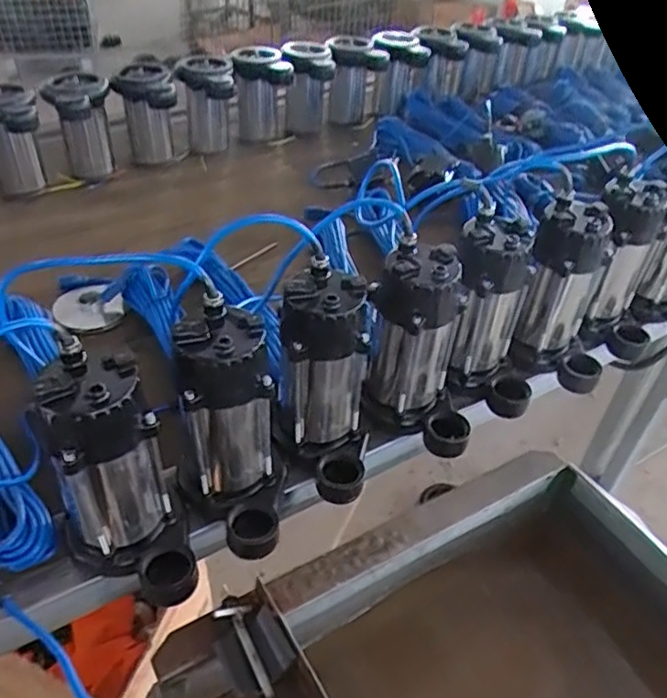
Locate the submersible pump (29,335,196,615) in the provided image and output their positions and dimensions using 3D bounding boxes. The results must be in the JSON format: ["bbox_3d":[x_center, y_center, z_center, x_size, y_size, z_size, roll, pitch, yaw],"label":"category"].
[{"bbox_3d":[-0.203,0.128,0.610,0.108,0.231,0.150,-17,46,-24],"label":"submersible pump"}]

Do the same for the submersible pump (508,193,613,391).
[{"bbox_3d":[0.328,-0.071,0.885,0.136,0.226,0.110,14,41,9],"label":"submersible pump"}]

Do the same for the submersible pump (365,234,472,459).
[{"bbox_3d":[0.115,0.002,0.777,0.149,0.219,0.094,18,42,13],"label":"submersible pump"}]

